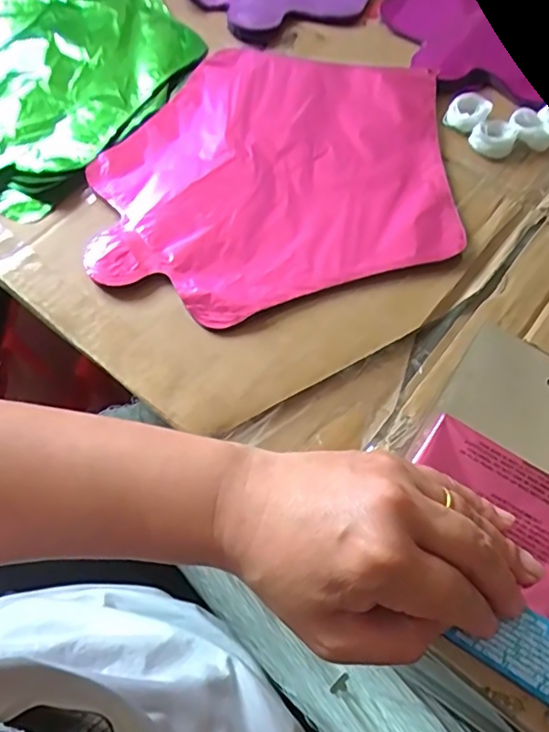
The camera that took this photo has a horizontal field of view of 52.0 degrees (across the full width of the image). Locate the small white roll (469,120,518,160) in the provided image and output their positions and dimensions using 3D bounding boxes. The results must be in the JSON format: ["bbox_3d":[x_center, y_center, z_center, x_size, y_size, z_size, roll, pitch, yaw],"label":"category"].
[{"bbox_3d":[0.147,-0.153,0.379,0.028,0.010,0.028,-1,62,2],"label":"small white roll"}]

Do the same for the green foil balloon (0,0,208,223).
[{"bbox_3d":[-0.185,-0.231,0.451,0.237,0.034,0.294,-23,63,-9],"label":"green foil balloon"}]

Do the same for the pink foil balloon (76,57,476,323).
[{"bbox_3d":[-0.001,-0.134,0.376,0.224,0.007,0.233,-1,62,2],"label":"pink foil balloon"}]

